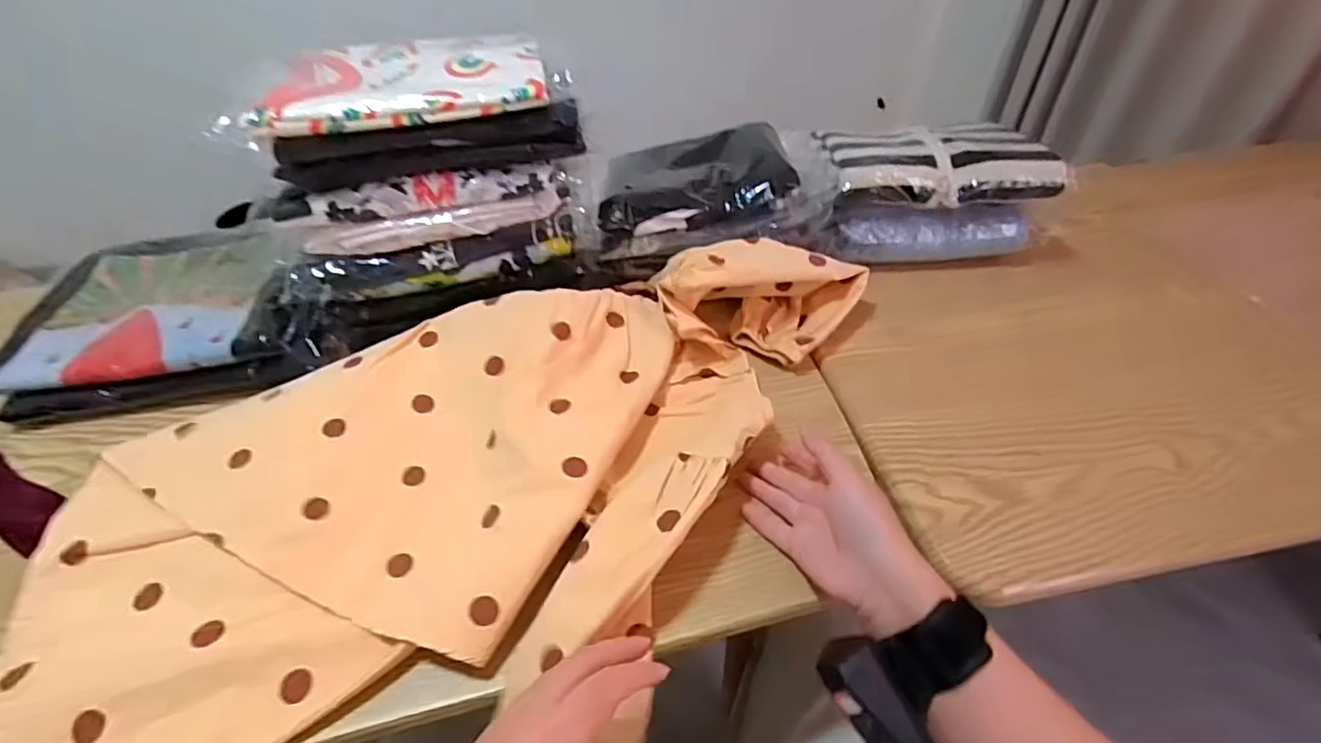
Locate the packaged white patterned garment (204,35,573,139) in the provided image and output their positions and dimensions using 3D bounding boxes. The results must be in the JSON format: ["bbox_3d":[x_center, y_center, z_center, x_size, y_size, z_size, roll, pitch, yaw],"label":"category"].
[{"bbox_3d":[-0.230,-0.270,0.518,0.263,0.030,0.200,-13,51,-9],"label":"packaged white patterned garment"}]

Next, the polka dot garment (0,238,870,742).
[{"bbox_3d":[-0.101,0.083,0.450,0.679,0.070,0.371,-13,51,-9],"label":"polka dot garment"}]

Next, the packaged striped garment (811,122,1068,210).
[{"bbox_3d":[0.309,-0.240,0.655,0.242,0.040,0.148,-3,43,-3],"label":"packaged striped garment"}]

